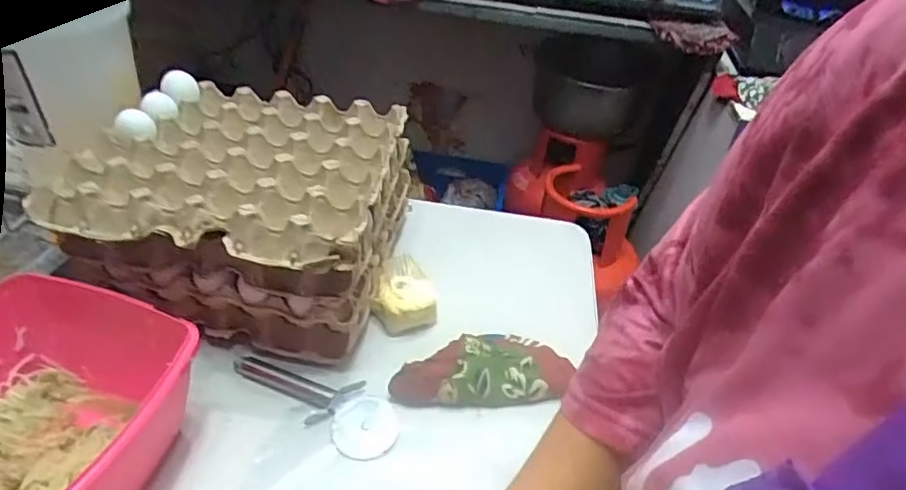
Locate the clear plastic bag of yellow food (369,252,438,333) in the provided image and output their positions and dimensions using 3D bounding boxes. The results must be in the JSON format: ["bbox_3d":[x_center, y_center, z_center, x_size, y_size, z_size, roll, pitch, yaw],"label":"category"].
[{"bbox_3d":[-0.057,0.057,0.683,0.071,0.046,0.083,-1,37,-11],"label":"clear plastic bag of yellow food"}]

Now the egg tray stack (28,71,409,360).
[{"bbox_3d":[-0.214,-0.027,0.649,0.274,0.196,0.253,8,36,1],"label":"egg tray stack"}]

